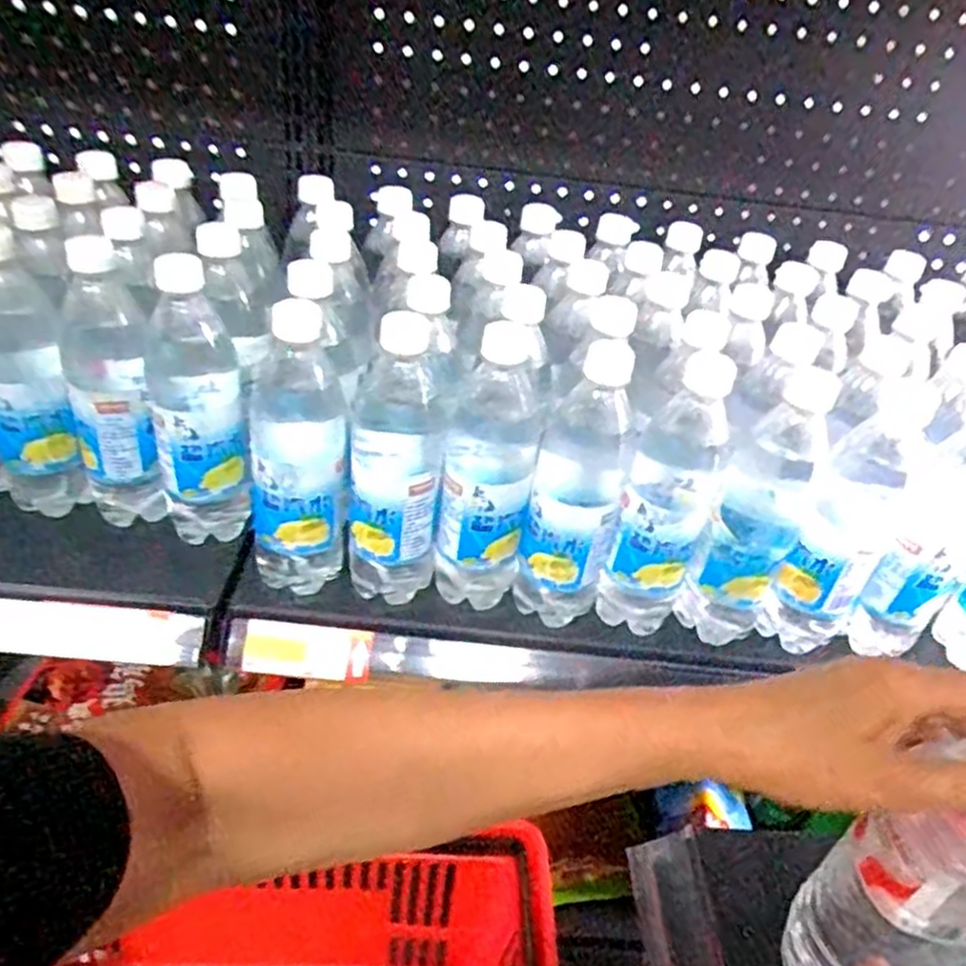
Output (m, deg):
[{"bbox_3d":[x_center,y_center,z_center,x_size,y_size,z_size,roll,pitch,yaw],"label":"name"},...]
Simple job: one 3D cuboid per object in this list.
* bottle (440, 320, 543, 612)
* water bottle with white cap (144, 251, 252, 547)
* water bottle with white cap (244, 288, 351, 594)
[{"bbox_3d":[0.004,-0.006,0.580,0.067,0.228,0.074,6,36,-3],"label":"bottle"},{"bbox_3d":[-0.225,-0.055,0.607,0.068,0.226,0.074,-8,39,-21],"label":"water bottle with white cap"},{"bbox_3d":[-0.136,-0.019,0.569,0.069,0.235,0.073,-1,37,-13],"label":"water bottle with white cap"}]

